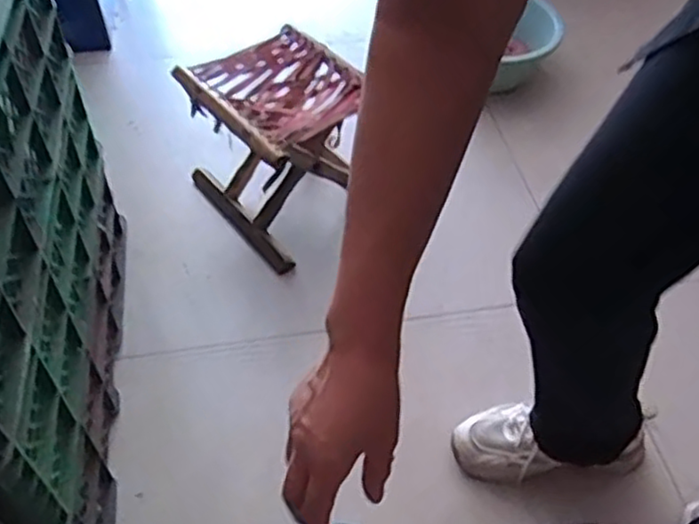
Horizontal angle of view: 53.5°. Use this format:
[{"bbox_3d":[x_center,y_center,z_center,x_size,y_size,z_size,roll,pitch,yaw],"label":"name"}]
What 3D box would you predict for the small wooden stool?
[{"bbox_3d":[-0.115,-0.205,1.193,0.286,0.251,0.266,37,59,26],"label":"small wooden stool"}]

